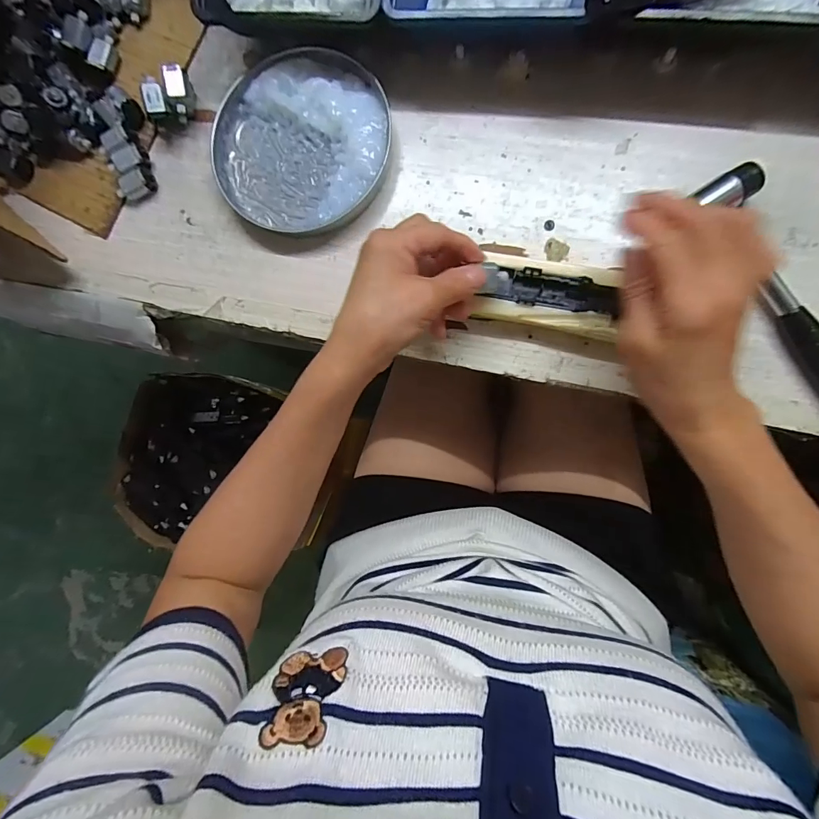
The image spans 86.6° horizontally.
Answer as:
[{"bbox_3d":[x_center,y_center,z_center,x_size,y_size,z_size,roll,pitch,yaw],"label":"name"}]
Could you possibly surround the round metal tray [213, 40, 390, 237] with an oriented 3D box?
[{"bbox_3d":[-0.088,-0.213,0.345,0.140,0.012,0.134,0,92,9],"label":"round metal tray"}]

